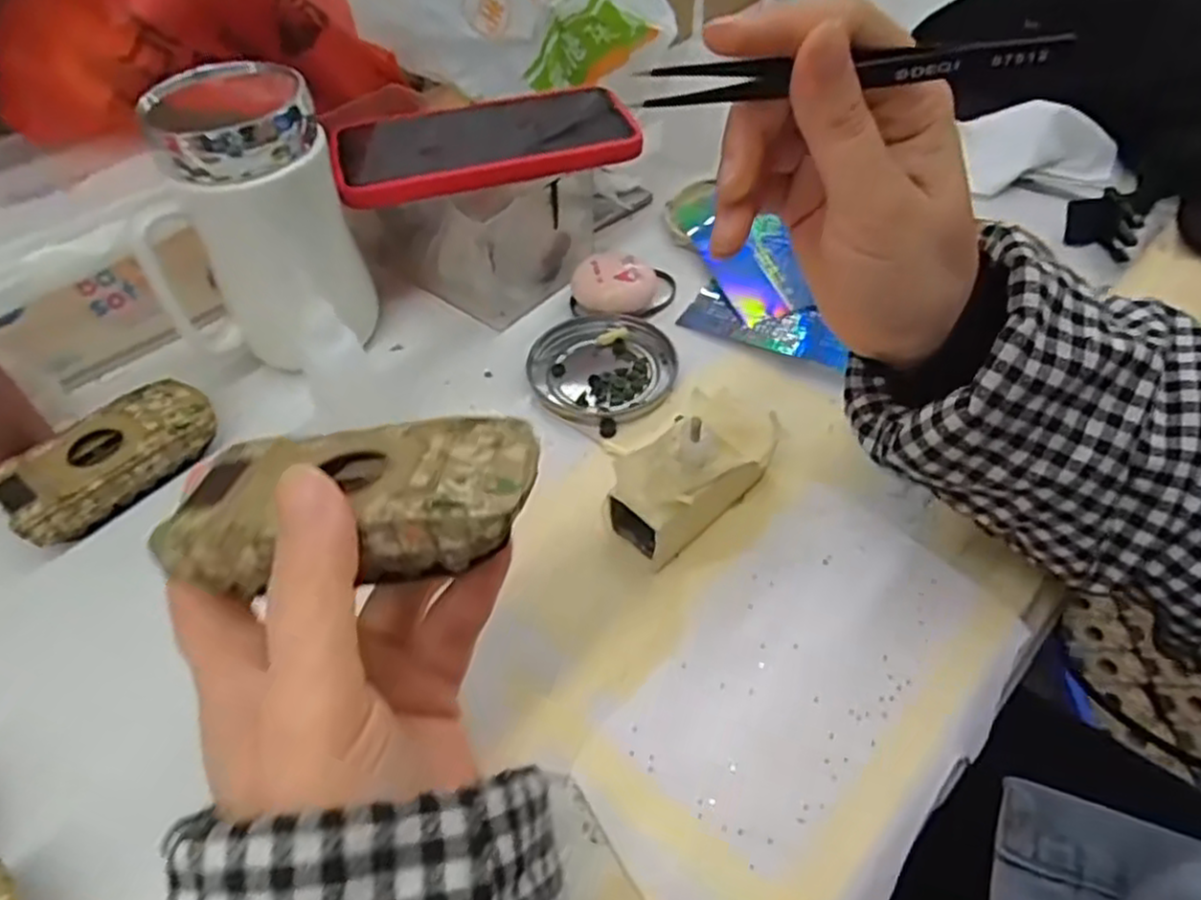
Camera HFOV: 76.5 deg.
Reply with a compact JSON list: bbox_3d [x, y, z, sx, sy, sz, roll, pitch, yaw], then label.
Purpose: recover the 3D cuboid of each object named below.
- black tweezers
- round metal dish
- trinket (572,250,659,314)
[{"bbox_3d":[0.069,-0.113,0.228,0.121,0.012,0.008,6,48,21],"label":"black tweezers"},{"bbox_3d":[0.000,-0.046,0.414,0.077,0.008,0.078,-1,48,1],"label":"round metal dish"},{"bbox_3d":[0.008,-0.097,0.446,0.049,0.021,0.039,3,48,4],"label":"trinket"}]

